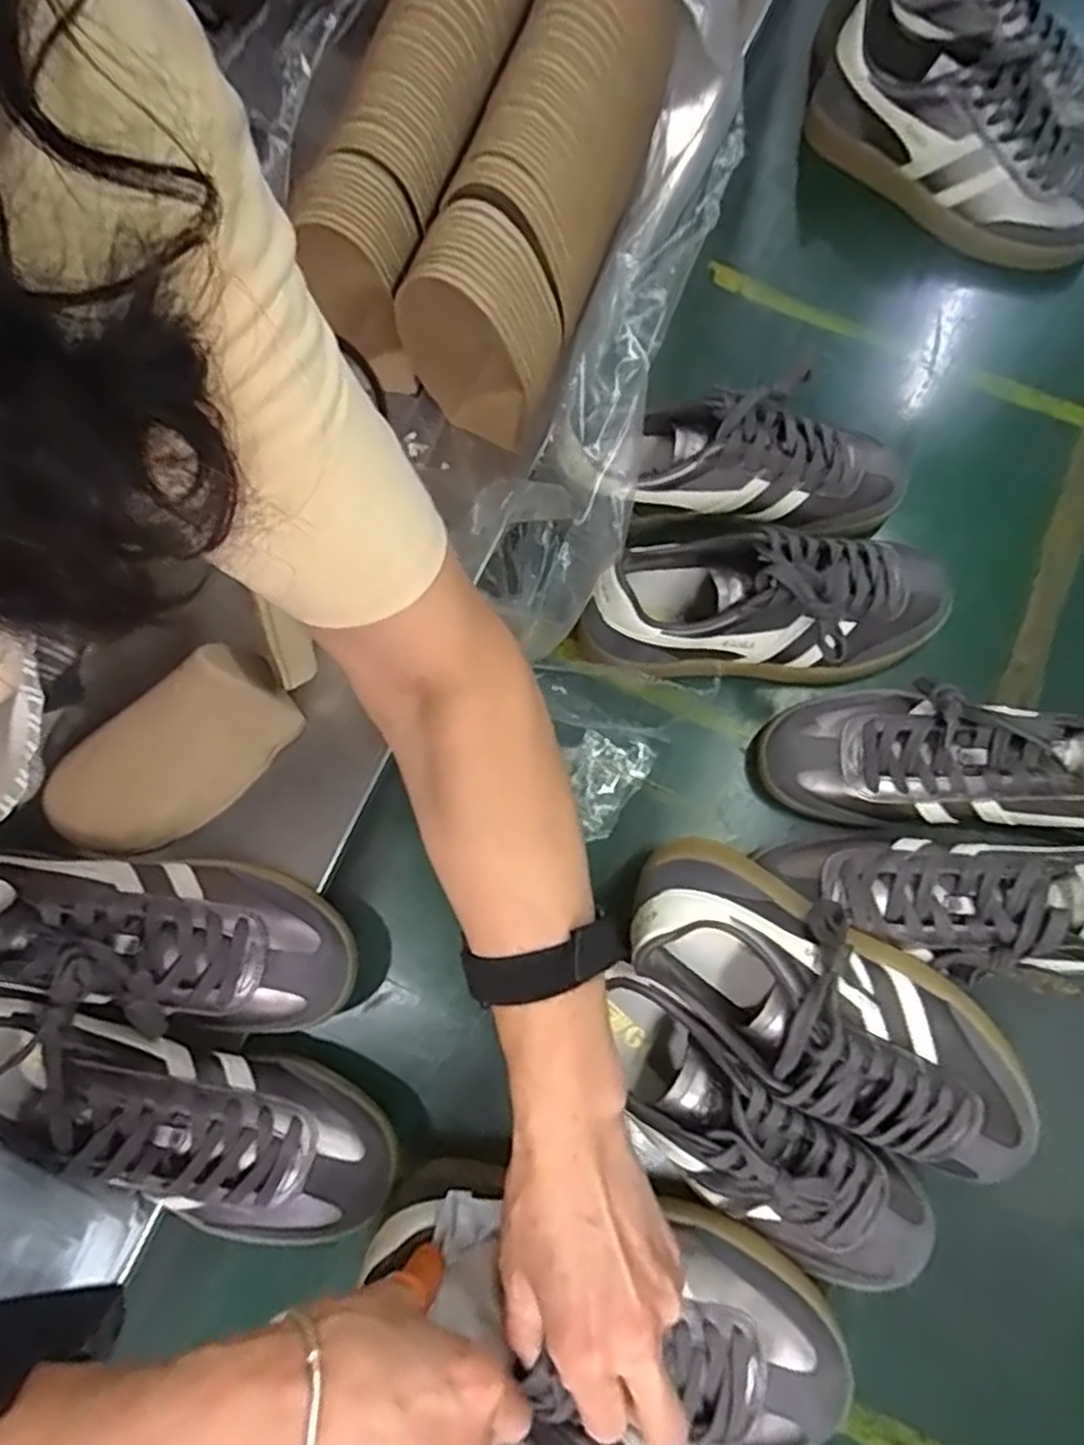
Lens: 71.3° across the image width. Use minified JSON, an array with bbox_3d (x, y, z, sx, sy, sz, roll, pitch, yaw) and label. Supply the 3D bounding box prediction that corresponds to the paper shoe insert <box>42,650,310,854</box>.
[{"bbox_3d":[-0.232,0.022,0.467,0.152,0.064,0.074,-39,79,-9],"label":"paper shoe insert"}]

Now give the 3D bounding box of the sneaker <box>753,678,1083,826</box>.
[{"bbox_3d":[0.275,0.019,0.476,0.253,0.088,0.095,1,76,1],"label":"sneaker"}]

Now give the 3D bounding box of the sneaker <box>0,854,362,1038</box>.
[{"bbox_3d":[-0.235,0.114,0.417,0.250,0.086,0.089,13,77,4],"label":"sneaker"}]

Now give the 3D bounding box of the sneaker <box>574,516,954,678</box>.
[{"bbox_3d":[0.153,-0.083,0.504,0.244,0.084,0.106,7,76,2],"label":"sneaker"}]

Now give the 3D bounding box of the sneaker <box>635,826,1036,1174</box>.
[{"bbox_3d":[0.161,0.162,0.430,0.249,0.092,0.103,30,78,8],"label":"sneaker"}]

